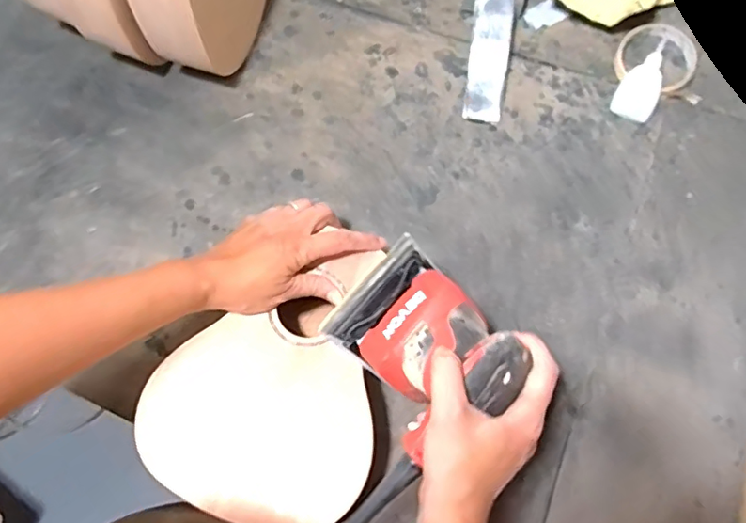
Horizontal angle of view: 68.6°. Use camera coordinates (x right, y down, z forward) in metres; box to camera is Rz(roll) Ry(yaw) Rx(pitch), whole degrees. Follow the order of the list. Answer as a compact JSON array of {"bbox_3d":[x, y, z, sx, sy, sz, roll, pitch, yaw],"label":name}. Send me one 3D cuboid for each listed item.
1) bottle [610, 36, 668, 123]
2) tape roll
[{"bbox_3d":[0.298,-0.201,0.598,0.041,0.029,0.092,24,77,8],"label":"bottle"},{"bbox_3d":[0.315,-0.229,0.605,0.084,0.025,0.080,-1,75,2],"label":"tape roll"}]

